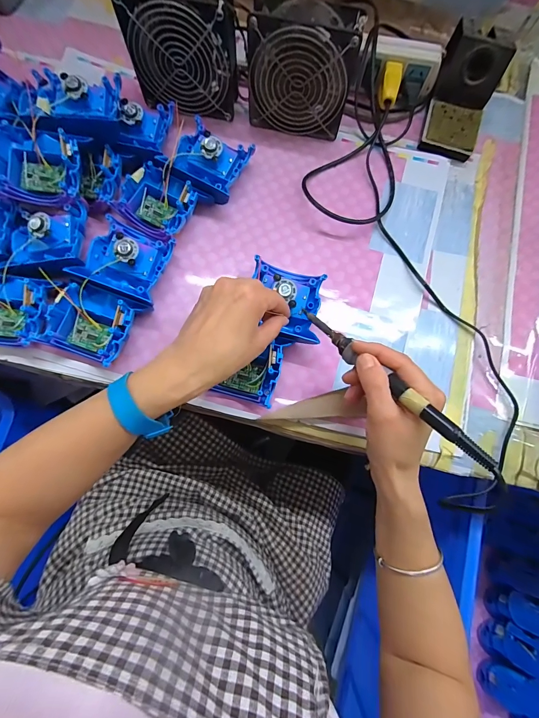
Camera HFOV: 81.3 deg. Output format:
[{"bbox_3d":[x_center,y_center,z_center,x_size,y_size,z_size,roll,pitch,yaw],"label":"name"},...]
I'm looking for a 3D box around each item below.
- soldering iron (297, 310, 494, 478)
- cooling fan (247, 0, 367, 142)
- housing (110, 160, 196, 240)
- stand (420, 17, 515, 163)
[{"bbox_3d":[0.092,0.009,0.274,0.017,0.018,0.216,-39,53,-8],"label":"soldering iron"},{"bbox_3d":[0.037,-0.340,0.374,0.122,0.114,0.050,12,77,0],"label":"cooling fan"},{"bbox_3d":[-0.131,-0.181,0.375,0.083,0.036,0.078,31,77,4],"label":"housing"},{"bbox_3d":[0.249,-0.336,0.401,0.073,0.070,0.108,15,77,0],"label":"stand"}]

